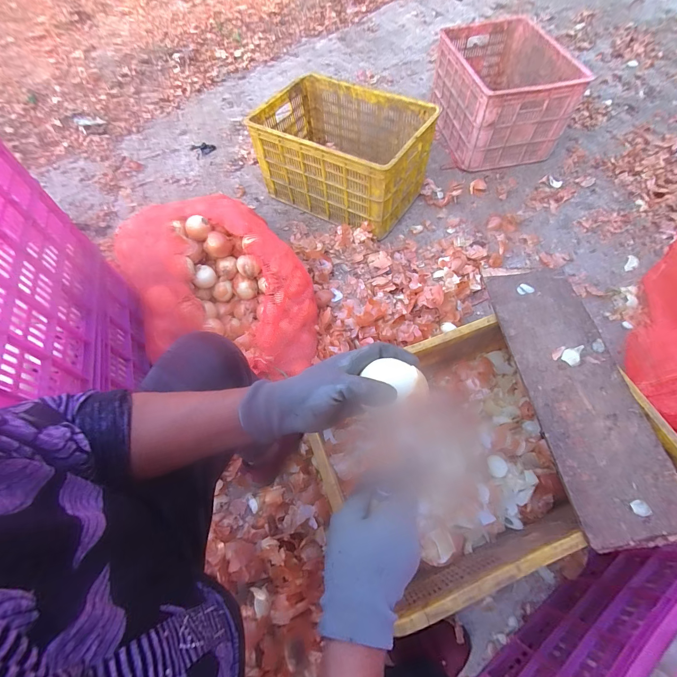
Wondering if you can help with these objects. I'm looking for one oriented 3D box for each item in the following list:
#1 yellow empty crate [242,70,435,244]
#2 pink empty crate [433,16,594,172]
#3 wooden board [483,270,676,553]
[{"bbox_3d":[0.023,-0.641,1.125,0.519,0.270,0.371,30,69,17],"label":"yellow empty crate"},{"bbox_3d":[0.622,-0.944,1.245,0.385,0.265,0.510,-7,63,0],"label":"pink empty crate"},{"bbox_3d":[0.395,0.073,0.536,0.164,0.014,0.456,-7,63,0],"label":"wooden board"}]

